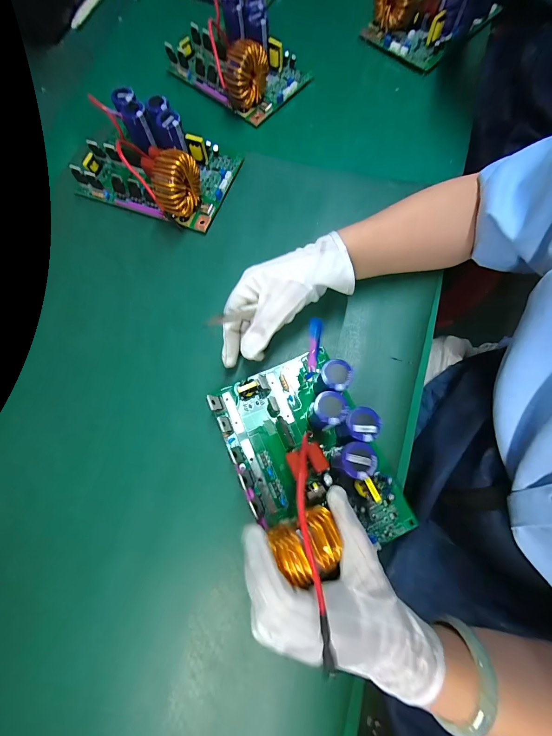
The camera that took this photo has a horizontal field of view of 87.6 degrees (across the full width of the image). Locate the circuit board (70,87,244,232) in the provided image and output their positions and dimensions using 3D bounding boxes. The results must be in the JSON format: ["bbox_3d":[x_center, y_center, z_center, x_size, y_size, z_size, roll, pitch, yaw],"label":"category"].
[{"bbox_3d":[-0.156,-0.266,0.363,0.184,0.066,0.122,20,75,8],"label":"circuit board"}]

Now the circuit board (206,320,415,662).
[{"bbox_3d":[0.031,0.078,0.260,0.128,0.072,0.192,-25,76,-5],"label":"circuit board"}]

